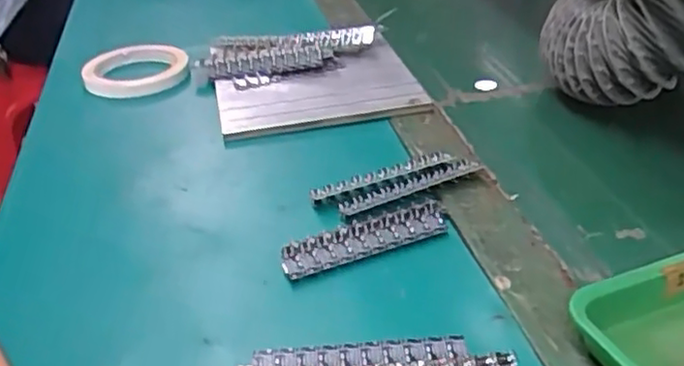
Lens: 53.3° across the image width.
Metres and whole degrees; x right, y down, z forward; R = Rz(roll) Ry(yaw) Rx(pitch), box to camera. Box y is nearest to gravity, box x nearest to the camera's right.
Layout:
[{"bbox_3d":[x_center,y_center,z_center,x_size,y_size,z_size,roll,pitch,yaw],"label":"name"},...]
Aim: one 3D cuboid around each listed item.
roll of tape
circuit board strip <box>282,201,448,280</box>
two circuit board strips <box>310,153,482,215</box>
[{"bbox_3d":[-0.206,-0.113,0.686,0.100,0.021,0.100,-3,33,2],"label":"roll of tape"},{"bbox_3d":[0.016,0.035,0.434,0.113,0.004,0.026,-15,56,-20],"label":"circuit board strip"},{"bbox_3d":[0.038,-0.001,0.486,0.115,0.009,0.036,-16,34,-19],"label":"two circuit board strips"}]

